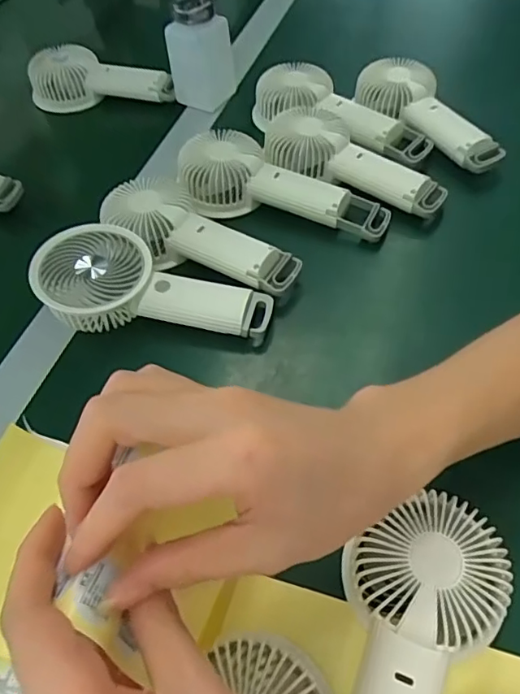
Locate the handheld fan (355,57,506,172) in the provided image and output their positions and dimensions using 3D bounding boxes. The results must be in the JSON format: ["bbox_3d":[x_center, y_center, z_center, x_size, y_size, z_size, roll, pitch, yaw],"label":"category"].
[{"bbox_3d":[0.164,-0.226,0.535,0.069,0.048,0.164,-24,57,-13],"label":"handheld fan"}]

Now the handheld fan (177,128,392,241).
[{"bbox_3d":[0.021,-0.149,0.489,0.194,0.043,0.077,14,57,12],"label":"handheld fan"}]

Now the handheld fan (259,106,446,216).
[{"bbox_3d":[0.085,-0.170,0.499,0.176,0.041,0.076,31,62,22],"label":"handheld fan"}]

